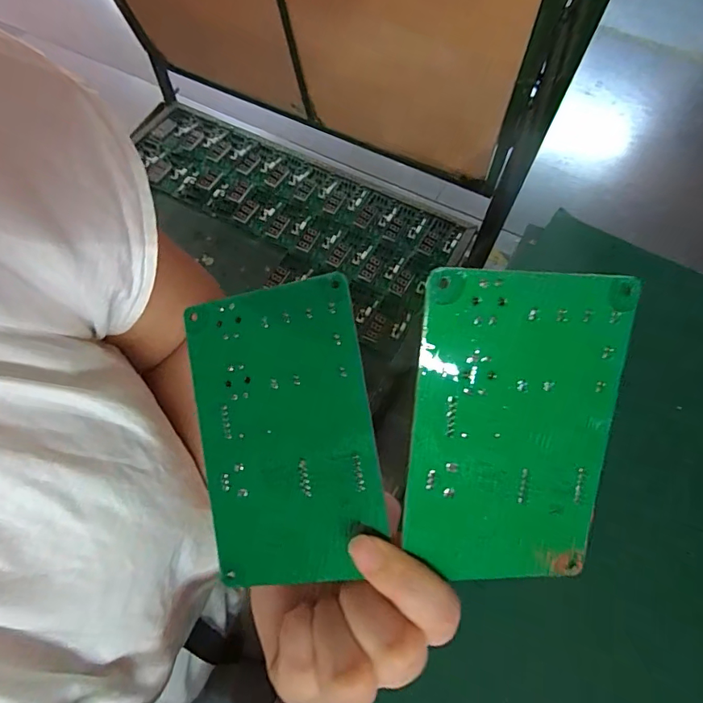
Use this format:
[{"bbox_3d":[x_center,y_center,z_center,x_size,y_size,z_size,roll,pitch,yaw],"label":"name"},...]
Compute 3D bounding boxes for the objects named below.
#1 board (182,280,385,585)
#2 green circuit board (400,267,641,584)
[{"bbox_3d":[-0.029,0.033,0.190,0.075,0.004,0.116,-11,85,14],"label":"board"},{"bbox_3d":[0.059,0.031,0.168,0.075,0.006,0.116,2,104,-7],"label":"green circuit board"}]

